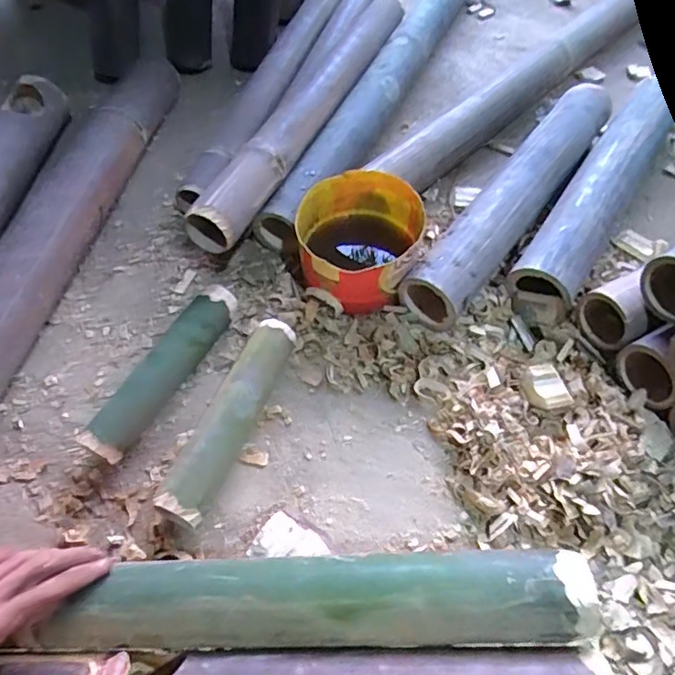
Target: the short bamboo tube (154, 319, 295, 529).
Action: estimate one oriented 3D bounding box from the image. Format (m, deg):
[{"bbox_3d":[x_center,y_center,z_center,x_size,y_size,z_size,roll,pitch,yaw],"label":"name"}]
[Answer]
[{"bbox_3d":[-0.107,0.083,0.553,0.044,0.056,0.227,19,61,12],"label":"short bamboo tube"}]

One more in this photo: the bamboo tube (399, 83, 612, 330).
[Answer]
[{"bbox_3d":[0.239,-0.186,0.694,0.079,0.082,0.452,35,65,20],"label":"bamboo tube"}]

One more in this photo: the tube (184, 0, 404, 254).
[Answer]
[{"bbox_3d":[-0.023,-0.340,0.738,0.053,0.050,0.577,22,60,14],"label":"tube"}]

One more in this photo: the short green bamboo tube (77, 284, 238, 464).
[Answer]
[{"bbox_3d":[-0.194,0.032,0.582,0.054,0.054,0.224,25,62,15],"label":"short green bamboo tube"}]

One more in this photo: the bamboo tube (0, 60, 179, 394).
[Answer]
[{"bbox_3d":[-0.349,-0.167,0.690,0.096,0.089,0.590,10,59,7],"label":"bamboo tube"}]

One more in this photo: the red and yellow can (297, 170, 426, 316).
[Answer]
[{"bbox_3d":[0.022,-0.115,0.646,0.133,0.103,0.147,15,60,10],"label":"red and yellow can"}]

